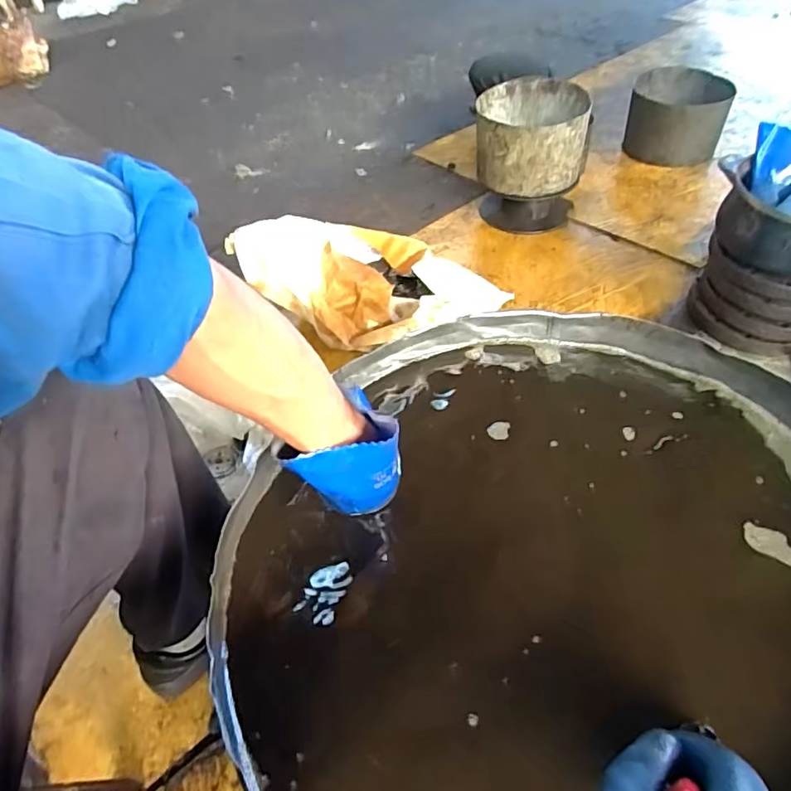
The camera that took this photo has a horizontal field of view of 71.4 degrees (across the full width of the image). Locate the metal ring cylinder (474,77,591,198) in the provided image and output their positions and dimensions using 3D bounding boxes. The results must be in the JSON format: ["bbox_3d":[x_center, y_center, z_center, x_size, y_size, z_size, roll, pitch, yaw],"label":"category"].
[{"bbox_3d":[0.361,-0.697,1.488,0.276,0.193,0.281,6,49,11],"label":"metal ring cylinder"}]

